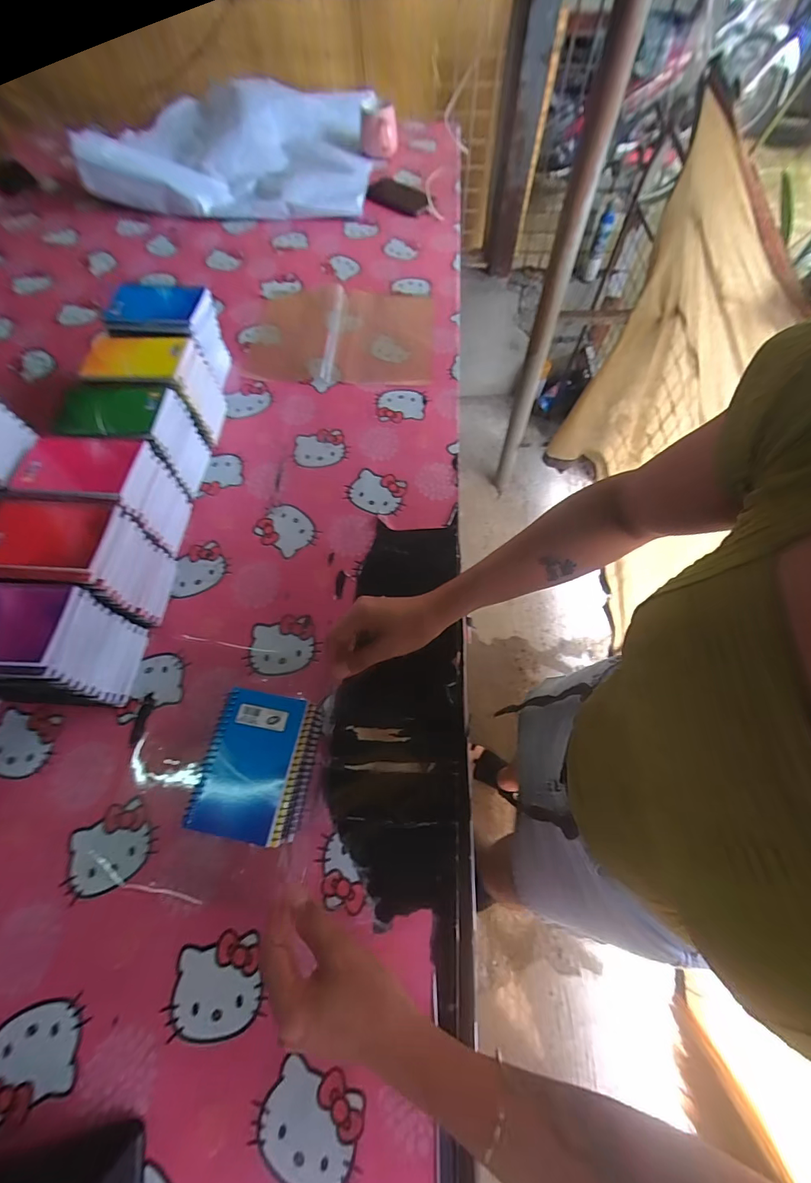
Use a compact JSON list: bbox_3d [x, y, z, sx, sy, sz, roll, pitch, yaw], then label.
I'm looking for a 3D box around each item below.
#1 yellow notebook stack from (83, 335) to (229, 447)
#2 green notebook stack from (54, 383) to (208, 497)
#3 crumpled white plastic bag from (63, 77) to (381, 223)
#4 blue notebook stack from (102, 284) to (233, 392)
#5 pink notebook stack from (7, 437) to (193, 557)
[{"bbox_3d":[-0.358,-0.293,0.628,0.138,0.126,0.108,2,64,3],"label":"yellow notebook stack"},{"bbox_3d":[-0.362,-0.200,0.581,0.135,0.130,0.102,-3,64,1],"label":"green notebook stack"},{"bbox_3d":[-0.384,-0.997,0.959,0.592,0.128,0.418,10,65,7],"label":"crumpled white plastic bag"},{"bbox_3d":[-0.357,-0.382,0.667,0.133,0.130,0.100,2,64,3],"label":"blue notebook stack"},{"bbox_3d":[-0.374,-0.115,0.540,0.143,0.130,0.097,3,64,4],"label":"pink notebook stack"}]

